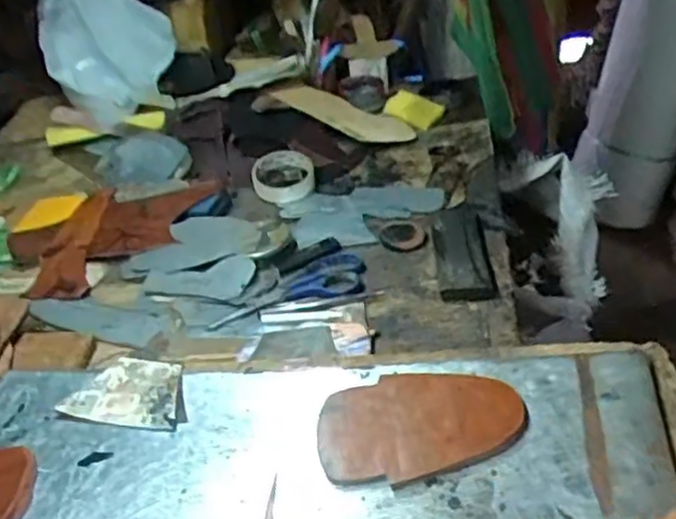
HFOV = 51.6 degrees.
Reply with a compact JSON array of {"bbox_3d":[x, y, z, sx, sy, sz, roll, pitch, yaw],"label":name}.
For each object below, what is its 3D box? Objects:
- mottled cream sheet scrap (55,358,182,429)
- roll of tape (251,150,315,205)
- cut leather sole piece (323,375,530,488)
[{"bbox_3d":[-0.189,0.119,0.634,0.115,0.005,0.071,3,43,19],"label":"mottled cream sheet scrap"},{"bbox_3d":[-0.075,-0.114,0.964,0.086,0.036,0.083,-3,42,3],"label":"roll of tape"},{"bbox_3d":[0.061,0.124,0.540,0.153,0.009,0.098,-17,36,-3],"label":"cut leather sole piece"}]

